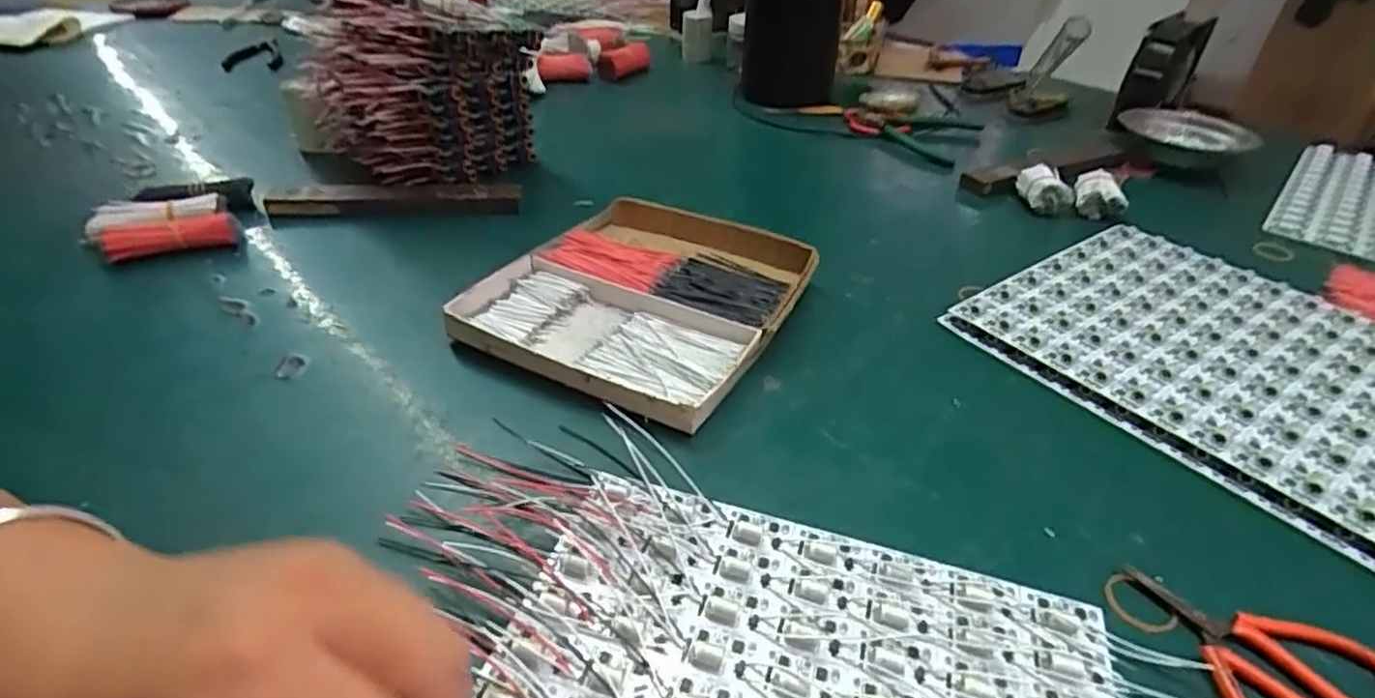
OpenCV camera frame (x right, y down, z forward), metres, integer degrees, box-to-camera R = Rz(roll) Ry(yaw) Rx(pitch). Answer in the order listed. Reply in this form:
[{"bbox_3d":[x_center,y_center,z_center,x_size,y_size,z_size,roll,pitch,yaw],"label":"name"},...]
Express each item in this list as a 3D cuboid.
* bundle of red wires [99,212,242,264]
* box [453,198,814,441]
[{"bbox_3d":[-0.394,-0.085,0.539,0.090,0.023,0.028,-13,39,-17],"label":"bundle of red wires"},{"bbox_3d":[-0.031,-0.042,0.497,0.199,0.021,0.210,19,41,23],"label":"box"}]

